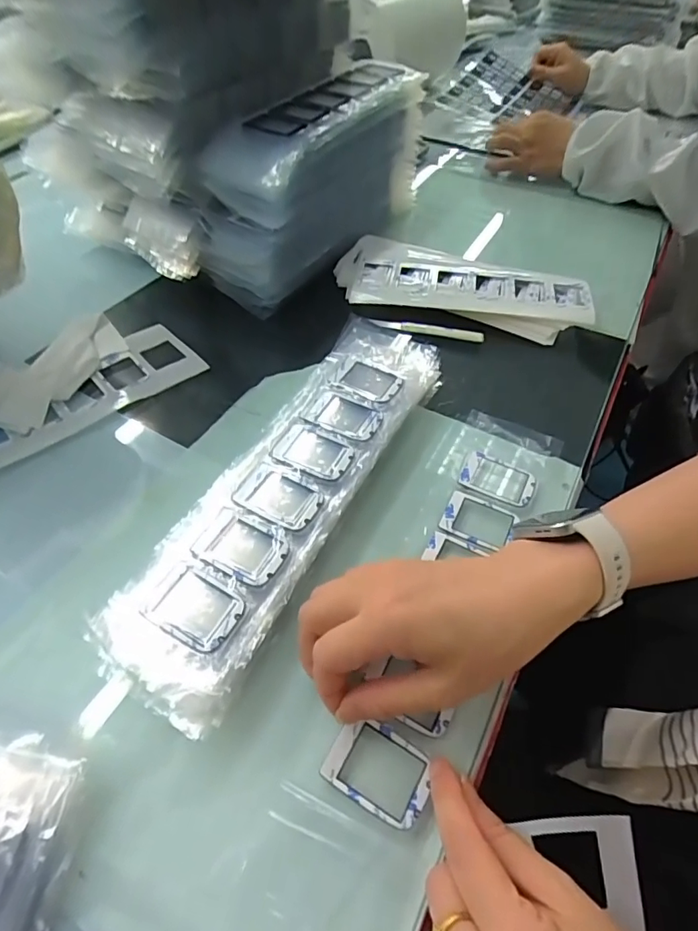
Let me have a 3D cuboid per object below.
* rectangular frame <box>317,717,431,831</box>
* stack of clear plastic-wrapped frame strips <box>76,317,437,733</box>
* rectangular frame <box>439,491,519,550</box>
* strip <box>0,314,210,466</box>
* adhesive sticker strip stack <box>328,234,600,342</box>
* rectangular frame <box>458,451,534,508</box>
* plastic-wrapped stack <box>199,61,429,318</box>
[{"bbox_3d":[0.015,0.151,0.252,0.052,0.006,0.037,25,55,17],"label":"rectangular frame"},{"bbox_3d":[-0.033,0.011,0.347,0.088,0.034,0.315,23,54,16],"label":"stack of clear plastic-wrapped frame strips"},{"bbox_3d":[0.090,0.037,0.348,0.049,0.004,0.038,20,54,14],"label":"rectangular frame"},{"bbox_3d":[-0.254,-0.070,0.416,0.228,0.014,0.126,-36,61,-26],"label":"strip"},{"bbox_3d":[0.114,-0.186,0.515,0.250,0.015,0.112,15,53,10],"label":"adhesive sticker strip stack"},{"bbox_3d":[0.110,0.009,0.372,0.052,0.004,0.036,22,54,15],"label":"rectangular frame"},{"bbox_3d":[-0.028,-0.313,0.534,0.094,0.129,0.330,24,55,17],"label":"plastic-wrapped stack"}]

